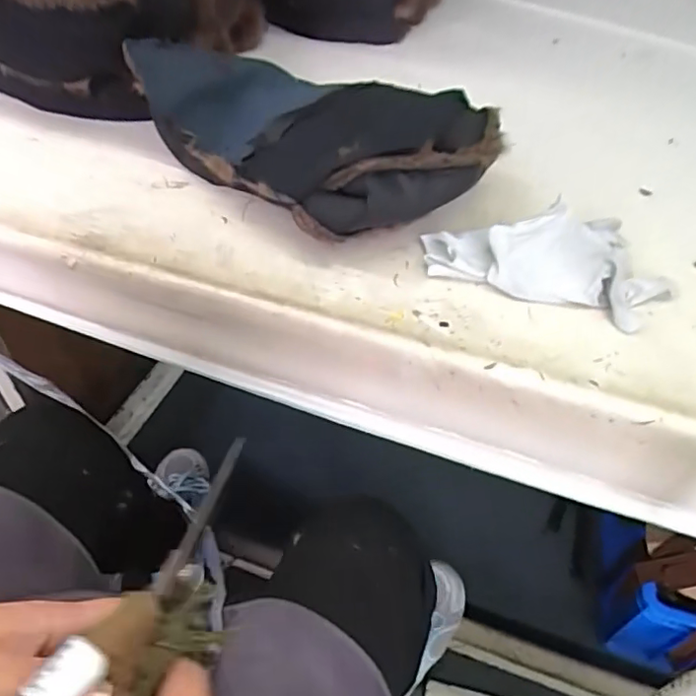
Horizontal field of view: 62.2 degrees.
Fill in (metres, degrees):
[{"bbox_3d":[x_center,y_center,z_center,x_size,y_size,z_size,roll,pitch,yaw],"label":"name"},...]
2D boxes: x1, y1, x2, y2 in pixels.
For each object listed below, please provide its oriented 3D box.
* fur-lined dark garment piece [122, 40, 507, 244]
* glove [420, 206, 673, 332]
[{"bbox_3d":[-0.038,-0.204,0.522,0.342,0.066,0.193,30,53,24],"label":"fur-lined dark garment piece"},{"bbox_3d":[0.162,-0.084,0.460,0.185,0.041,0.114,19,49,15],"label":"glove"}]

